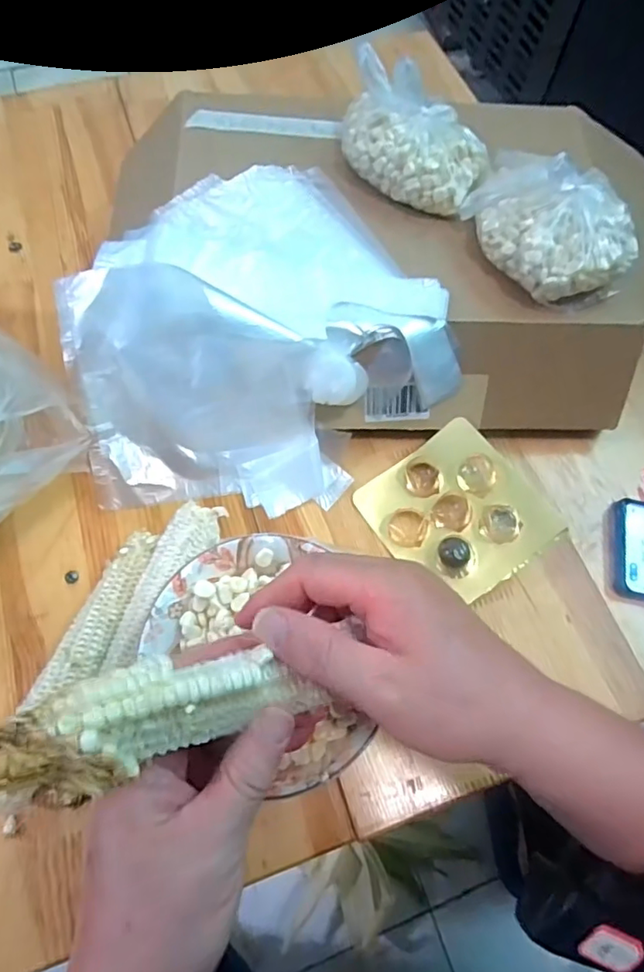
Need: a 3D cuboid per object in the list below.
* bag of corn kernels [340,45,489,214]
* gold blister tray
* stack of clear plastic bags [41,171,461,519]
[{"bbox_3d":[0.067,-0.269,0.425,0.122,0.056,0.069,28,67,10],"label":"bag of corn kernels"},{"bbox_3d":[0.096,0.017,0.405,0.106,0.023,0.117,-38,69,2],"label":"gold blister tray"},{"bbox_3d":[-0.057,-0.099,0.418,0.264,0.103,0.232,-37,72,-17],"label":"stack of clear plastic bags"}]

